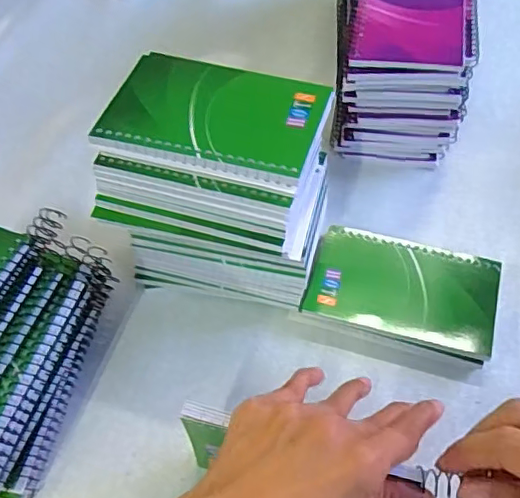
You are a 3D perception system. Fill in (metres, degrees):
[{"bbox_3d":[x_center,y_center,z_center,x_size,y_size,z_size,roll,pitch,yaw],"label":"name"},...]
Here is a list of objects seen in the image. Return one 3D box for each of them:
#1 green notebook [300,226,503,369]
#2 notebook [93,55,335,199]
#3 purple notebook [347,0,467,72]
[{"bbox_3d":[0.103,0.030,0.416,0.131,0.020,0.081,14,58,13],"label":"green notebook"},{"bbox_3d":[-0.027,-0.083,0.346,0.131,0.009,0.088,13,58,12],"label":"notebook"},{"bbox_3d":[0.116,-0.185,0.435,0.081,0.007,0.140,8,57,10],"label":"purple notebook"}]

